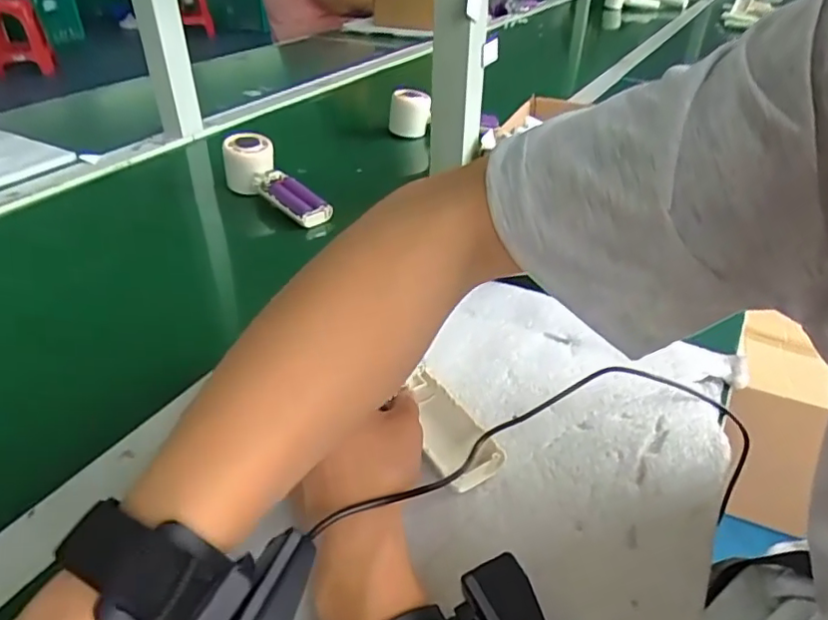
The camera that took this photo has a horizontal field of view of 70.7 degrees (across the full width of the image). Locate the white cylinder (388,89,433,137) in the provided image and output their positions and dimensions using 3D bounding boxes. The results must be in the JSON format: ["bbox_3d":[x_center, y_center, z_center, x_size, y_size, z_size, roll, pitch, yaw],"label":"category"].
[{"bbox_3d":[-0.005,-0.289,0.858,0.058,0.059,0.063,2,35,1],"label":"white cylinder"}]

